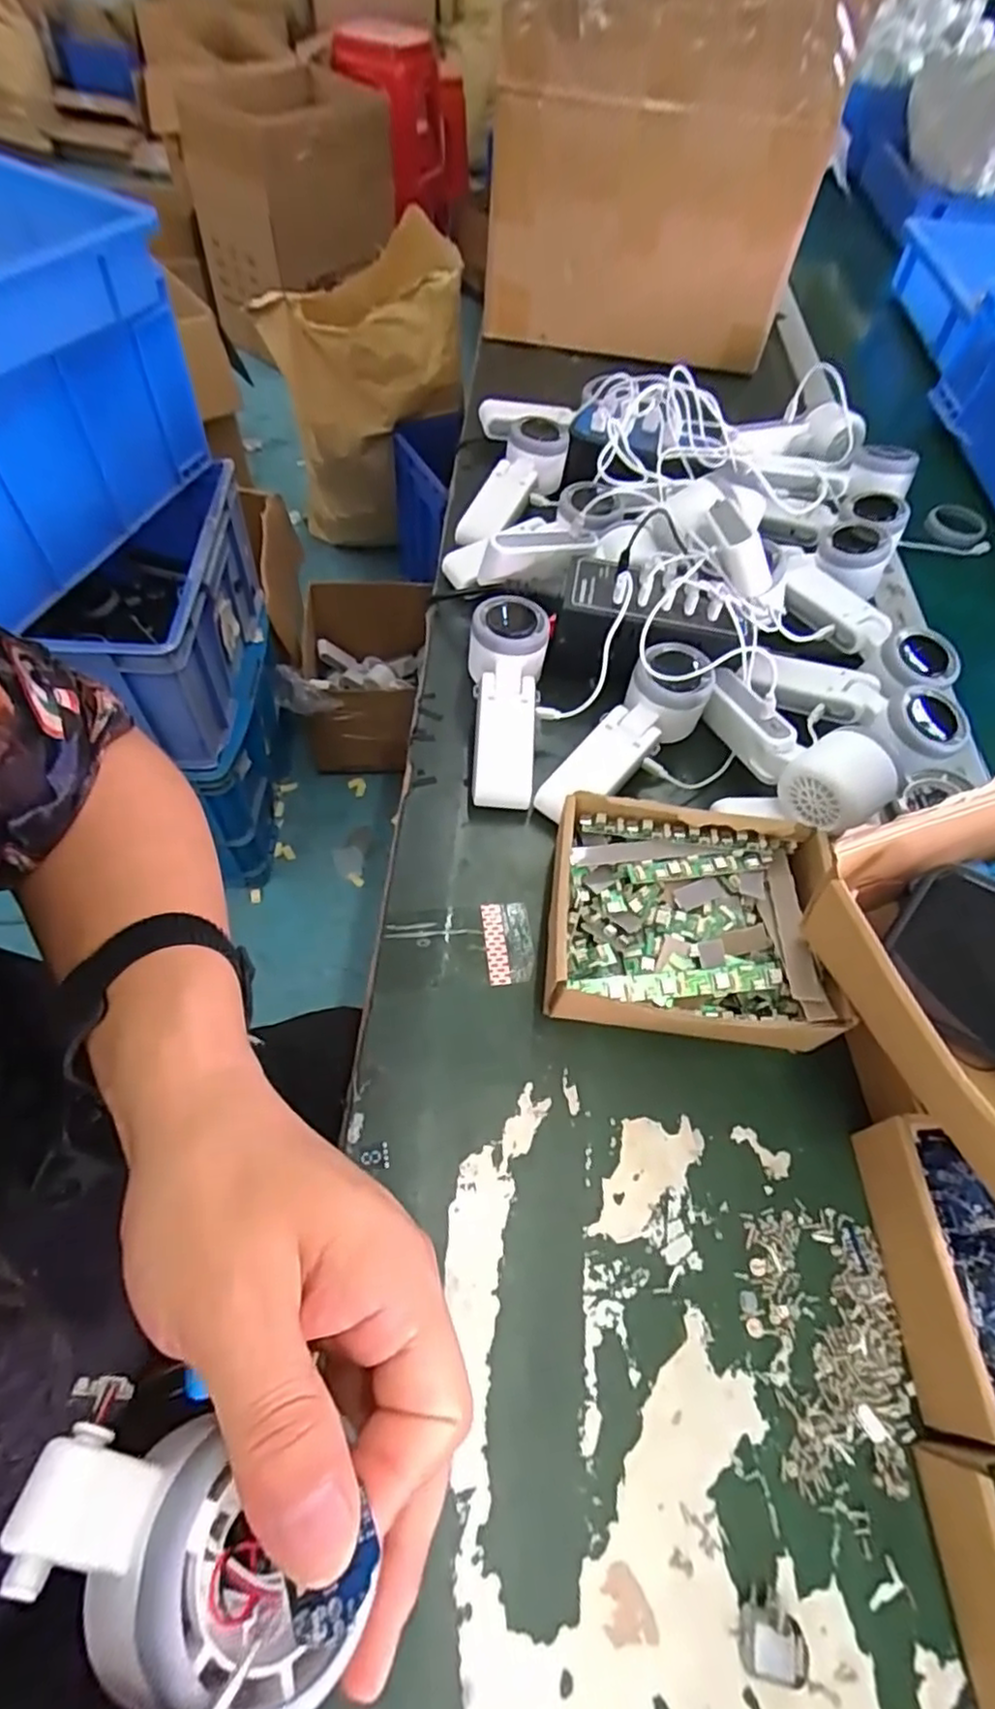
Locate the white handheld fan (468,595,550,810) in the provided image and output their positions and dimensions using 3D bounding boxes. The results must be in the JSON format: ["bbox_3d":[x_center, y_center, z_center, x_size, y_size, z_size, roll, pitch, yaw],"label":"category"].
[{"bbox_3d":[0.006,-0.114,0.501,0.058,0.038,0.166,3,77,-3],"label":"white handheld fan"}]

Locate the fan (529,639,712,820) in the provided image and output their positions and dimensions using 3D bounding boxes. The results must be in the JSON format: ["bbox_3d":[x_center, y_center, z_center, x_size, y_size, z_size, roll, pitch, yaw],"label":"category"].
[{"bbox_3d":[0.093,-0.087,0.495,0.057,0.060,0.170,41,77,21],"label":"fan"}]

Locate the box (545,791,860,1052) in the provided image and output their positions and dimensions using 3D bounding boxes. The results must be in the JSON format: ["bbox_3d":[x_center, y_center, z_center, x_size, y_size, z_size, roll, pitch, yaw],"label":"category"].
[{"bbox_3d":[0.118,0.043,0.418,0.165,0.058,0.132,9,58,1],"label":"box"}]

